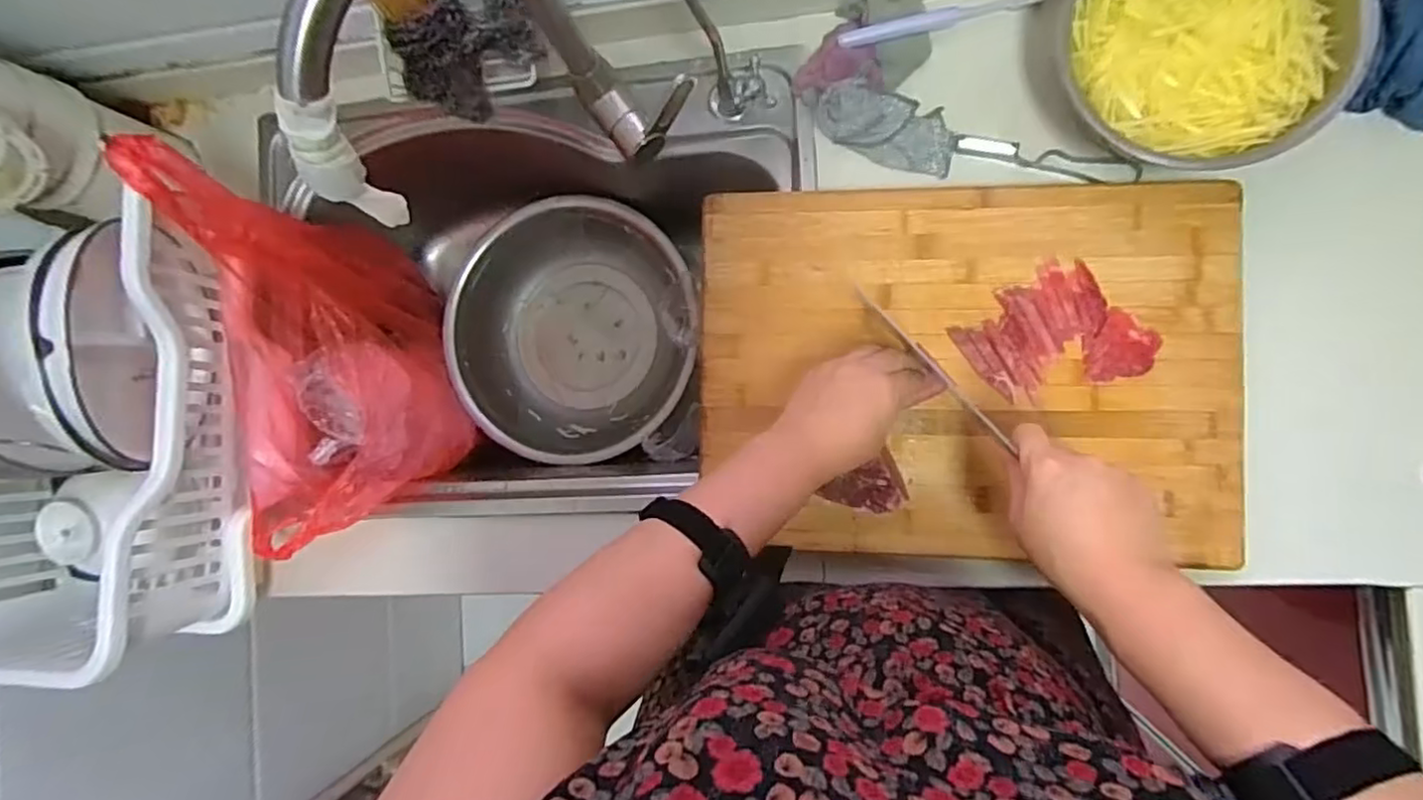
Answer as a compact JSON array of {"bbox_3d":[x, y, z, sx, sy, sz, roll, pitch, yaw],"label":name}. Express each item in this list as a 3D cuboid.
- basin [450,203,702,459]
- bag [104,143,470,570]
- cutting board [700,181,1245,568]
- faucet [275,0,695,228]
[{"bbox_3d":[-0.167,-0.090,0.812,0.298,0.108,0.290,0,88,9],"label":"basin"},{"bbox_3d":[-0.379,-0.029,0.658,0.159,0.281,0.333,-1,88,9],"label":"bag"},{"bbox_3d":[0.215,-0.028,0.571,0.443,0.023,0.317,0,88,9],"label":"cutting board"},{"bbox_3d":[-0.148,-0.212,0.450,0.226,0.287,0.072,-41,83,6],"label":"faucet"}]

